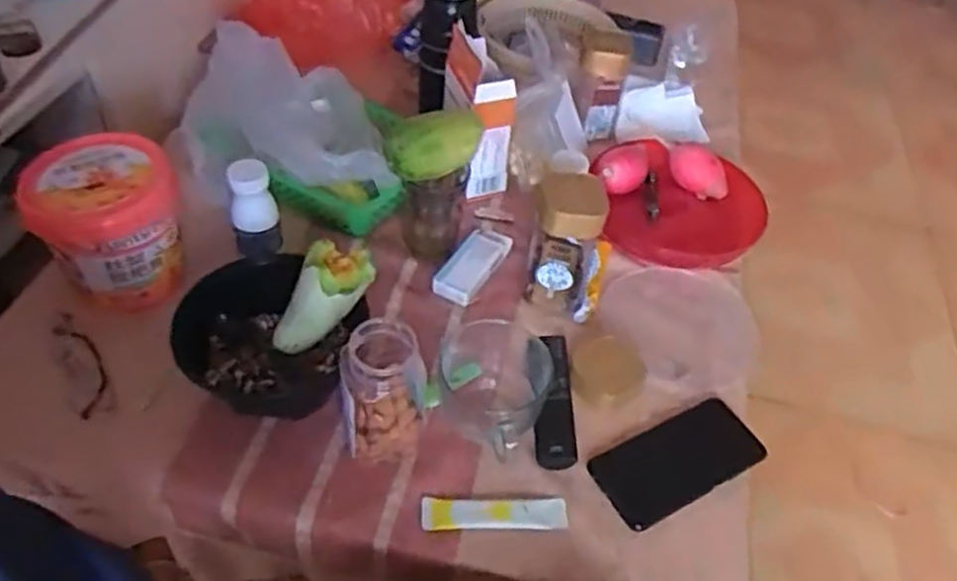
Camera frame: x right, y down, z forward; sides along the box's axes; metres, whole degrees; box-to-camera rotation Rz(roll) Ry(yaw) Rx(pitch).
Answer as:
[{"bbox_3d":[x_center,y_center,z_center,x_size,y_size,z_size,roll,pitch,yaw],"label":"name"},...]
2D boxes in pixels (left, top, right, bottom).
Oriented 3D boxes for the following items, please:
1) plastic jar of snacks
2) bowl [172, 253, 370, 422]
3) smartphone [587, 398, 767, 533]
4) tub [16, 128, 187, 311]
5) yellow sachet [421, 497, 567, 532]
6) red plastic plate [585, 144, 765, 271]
[{"bbox_3d":[-0.079,0.079,0.610,0.064,0.129,0.065,3,48,-3],"label":"plastic jar of snacks"},{"bbox_3d":[-0.196,0.044,0.683,0.162,0.070,0.144,-26,55,-26],"label":"bowl"},{"bbox_3d":[0.184,0.157,0.670,0.161,0.011,0.078,-20,53,-23],"label":"smartphone"},{"bbox_3d":[-0.360,-0.063,0.719,0.120,0.127,0.126,3,48,-3],"label":"tub"},{"bbox_3d":[0.013,0.191,0.619,0.122,0.008,0.029,1,48,-5],"label":"yellow sachet"},{"bbox_3d":[0.245,-0.110,0.891,0.207,0.048,0.187,20,49,12],"label":"red plastic plate"}]

